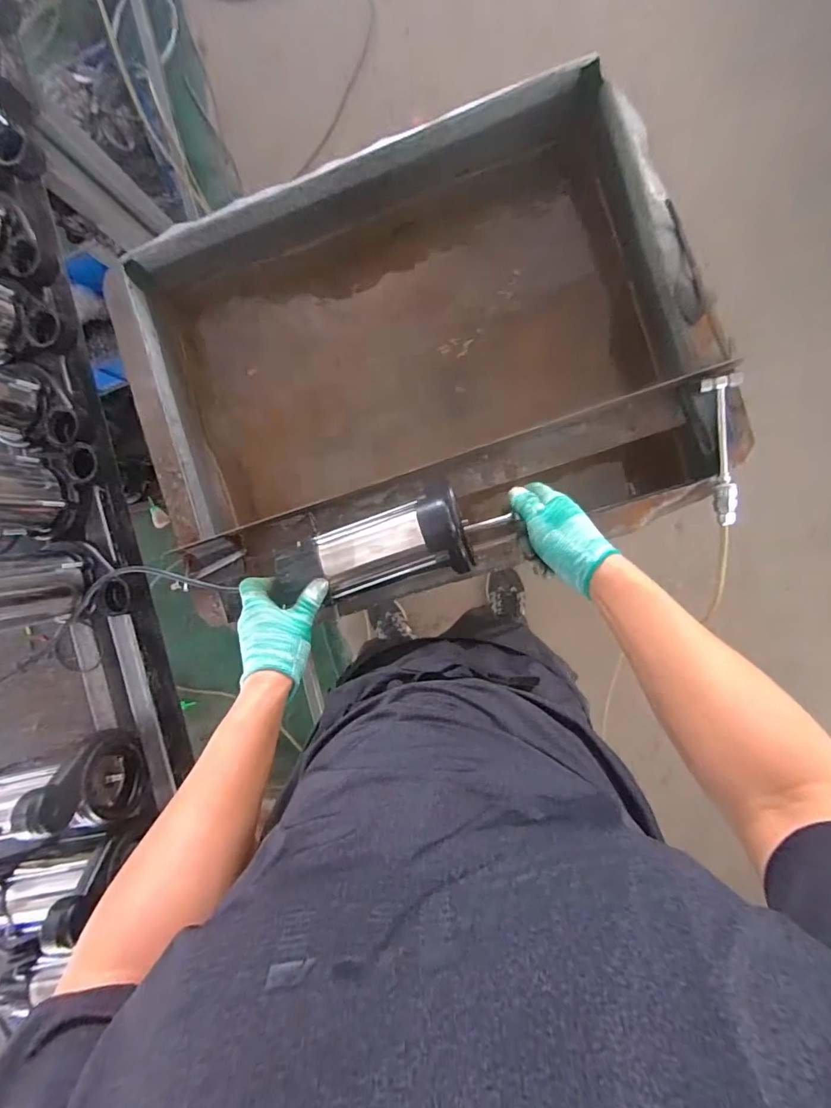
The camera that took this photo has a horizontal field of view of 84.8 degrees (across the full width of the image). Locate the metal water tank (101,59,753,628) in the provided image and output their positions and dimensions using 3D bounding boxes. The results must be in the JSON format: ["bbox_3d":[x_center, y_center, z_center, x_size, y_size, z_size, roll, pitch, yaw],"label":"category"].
[{"bbox_3d":[-0.015,-0.275,0.712,0.748,0.250,0.629,-18,90,8],"label":"metal water tank"}]

